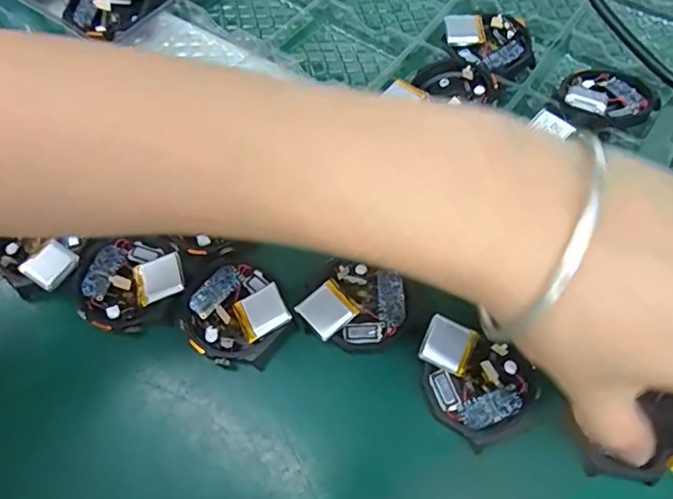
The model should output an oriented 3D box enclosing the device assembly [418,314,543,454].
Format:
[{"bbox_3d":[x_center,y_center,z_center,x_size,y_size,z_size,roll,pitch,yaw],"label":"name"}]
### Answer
[{"bbox_3d":[0.060,0.057,0.228,0.054,0.015,0.044,40,71,17],"label":"device assembly"}]

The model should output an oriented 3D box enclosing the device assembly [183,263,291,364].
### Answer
[{"bbox_3d":[-0.047,0.030,0.244,0.044,0.010,0.045,0,65,0],"label":"device assembly"}]

